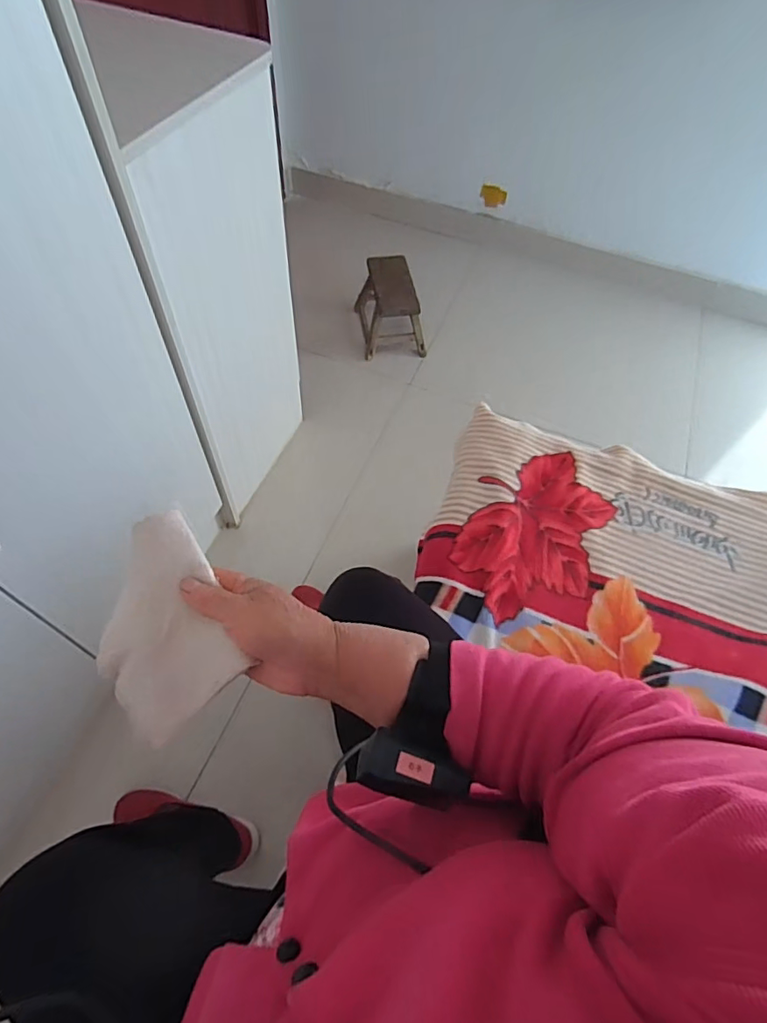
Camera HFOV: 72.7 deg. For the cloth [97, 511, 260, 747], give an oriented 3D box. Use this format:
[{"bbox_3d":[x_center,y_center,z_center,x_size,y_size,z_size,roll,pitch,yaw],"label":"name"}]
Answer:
[{"bbox_3d":[-0.172,0.087,0.400,0.115,0.009,0.139,-39,77,5],"label":"cloth"}]

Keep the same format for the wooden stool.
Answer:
[{"bbox_3d":[0.020,-0.621,1.561,0.174,0.192,0.264,-6,59,-8],"label":"wooden stool"}]

